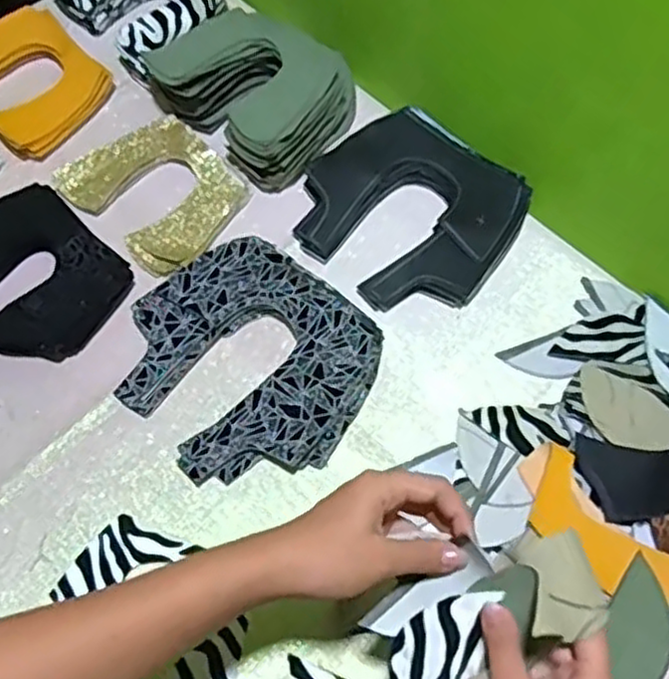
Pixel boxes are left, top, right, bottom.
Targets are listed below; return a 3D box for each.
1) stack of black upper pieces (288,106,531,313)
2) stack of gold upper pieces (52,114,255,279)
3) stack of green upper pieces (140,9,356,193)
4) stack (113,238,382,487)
[{"bbox_3d":[0.068,-0.122,0.680,0.190,0.033,0.188,37,66,14],"label":"stack of black upper pieces"},{"bbox_3d":[-0.165,-0.141,0.683,0.151,0.016,0.131,42,67,16],"label":"stack of gold upper pieces"},{"bbox_3d":[-0.073,-0.253,0.718,0.175,0.065,0.167,36,66,17],"label":"stack of green upper pieces"},{"bbox_3d":[-0.074,0.017,0.602,0.196,0.029,0.186,37,66,14],"label":"stack"}]

